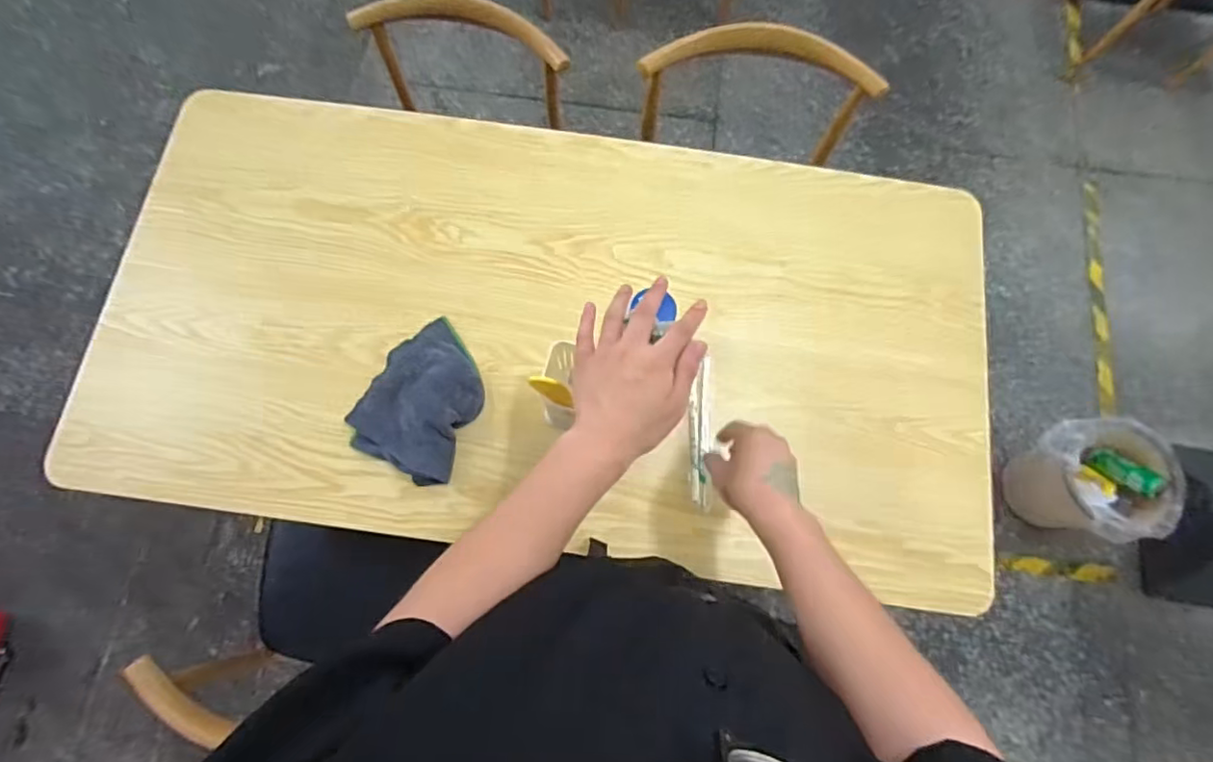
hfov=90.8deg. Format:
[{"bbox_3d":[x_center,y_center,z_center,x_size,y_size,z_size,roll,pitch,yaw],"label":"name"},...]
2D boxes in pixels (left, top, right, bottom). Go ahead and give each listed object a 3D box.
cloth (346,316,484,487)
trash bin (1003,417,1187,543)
[{"bbox_3d":[-0.226,0.020,0.746,0.145,0.042,0.183,28,79,5],"label":"cloth"},{"bbox_3d":[1.031,0.215,1.315,0.240,0.243,0.240,1,75,-1],"label":"trash bin"}]

